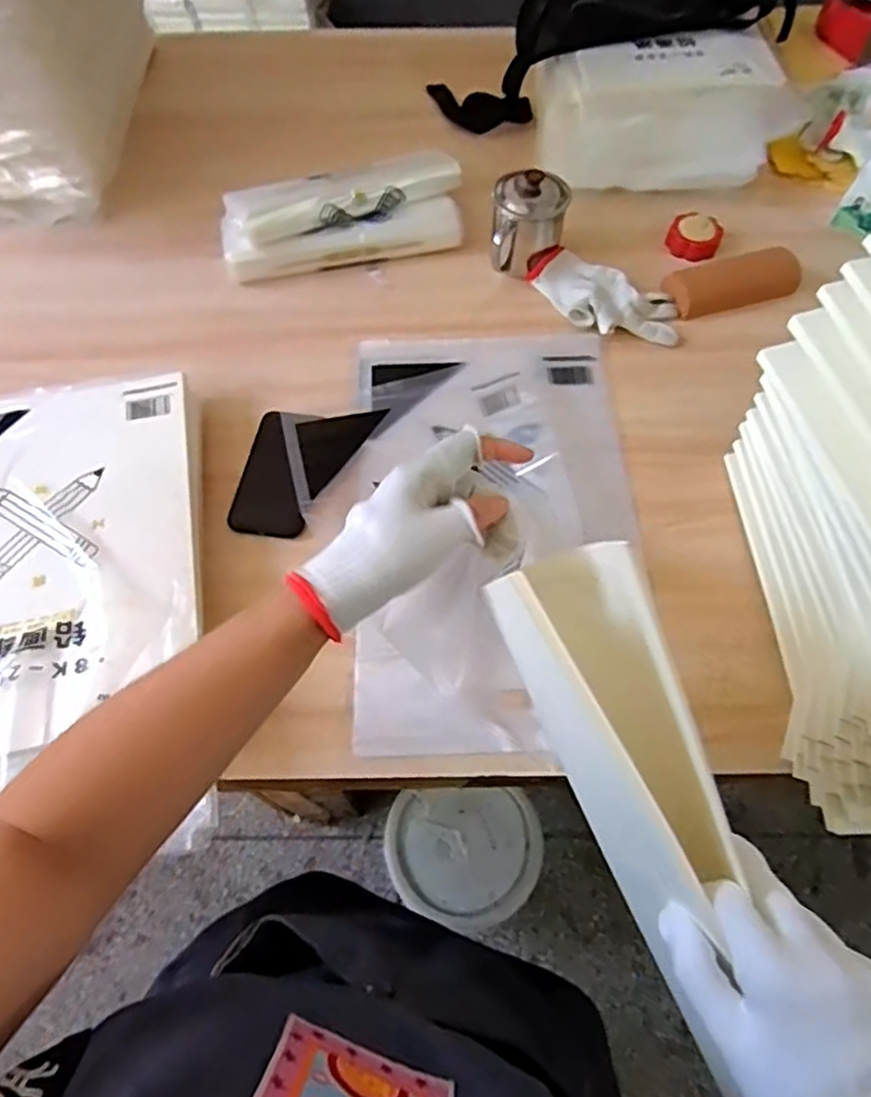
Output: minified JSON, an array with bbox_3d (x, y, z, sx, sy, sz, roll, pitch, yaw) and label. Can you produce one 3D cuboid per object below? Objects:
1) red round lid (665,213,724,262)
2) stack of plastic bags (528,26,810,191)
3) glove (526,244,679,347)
[{"bbox_3d":[0.333,-0.400,0.880,0.064,0.025,0.063,0,62,0],"label":"red round lid"},{"bbox_3d":[0.312,-0.590,0.924,0.341,0.092,0.213,-6,62,-3],"label":"stack of plastic bags"},{"bbox_3d":[0.198,-0.301,0.823,0.193,0.029,0.087,26,65,13],"label":"glove"}]

